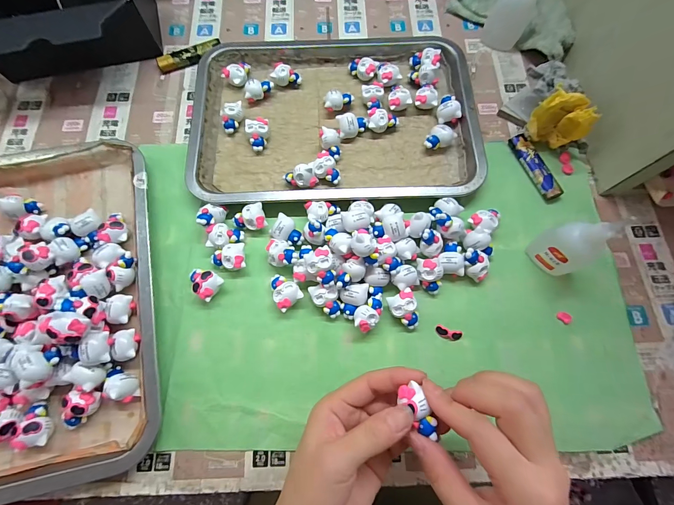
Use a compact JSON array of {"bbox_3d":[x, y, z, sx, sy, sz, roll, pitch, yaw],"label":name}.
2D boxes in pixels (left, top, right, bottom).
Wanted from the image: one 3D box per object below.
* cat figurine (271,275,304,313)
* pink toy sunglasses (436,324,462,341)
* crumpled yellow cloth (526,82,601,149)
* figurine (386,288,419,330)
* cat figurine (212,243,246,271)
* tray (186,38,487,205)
[{"bbox_3d":[-0.050,0.036,0.300,0.025,0.020,0.033,-38,76,-12],"label":"cat figurine"},{"bbox_3d":[0.103,0.074,0.293,0.023,0.007,0.010,18,73,5],"label":"pink toy sunglasses"},{"bbox_3d":[0.224,-0.131,0.327,0.052,0.063,0.024,19,73,5],"label":"crumpled yellow cloth"},{"bbox_3d":[0.062,0.053,0.293,0.024,0.020,0.033,-19,73,-7],"label":"figurine"},{"bbox_3d":[-0.105,0.006,0.310,0.032,0.020,0.026,-6,72,-3],"label":"cat figurine"},{"bbox_3d":[-0.003,-0.162,0.362,0.306,0.024,0.233,-2,72,-1],"label":"tray"}]

